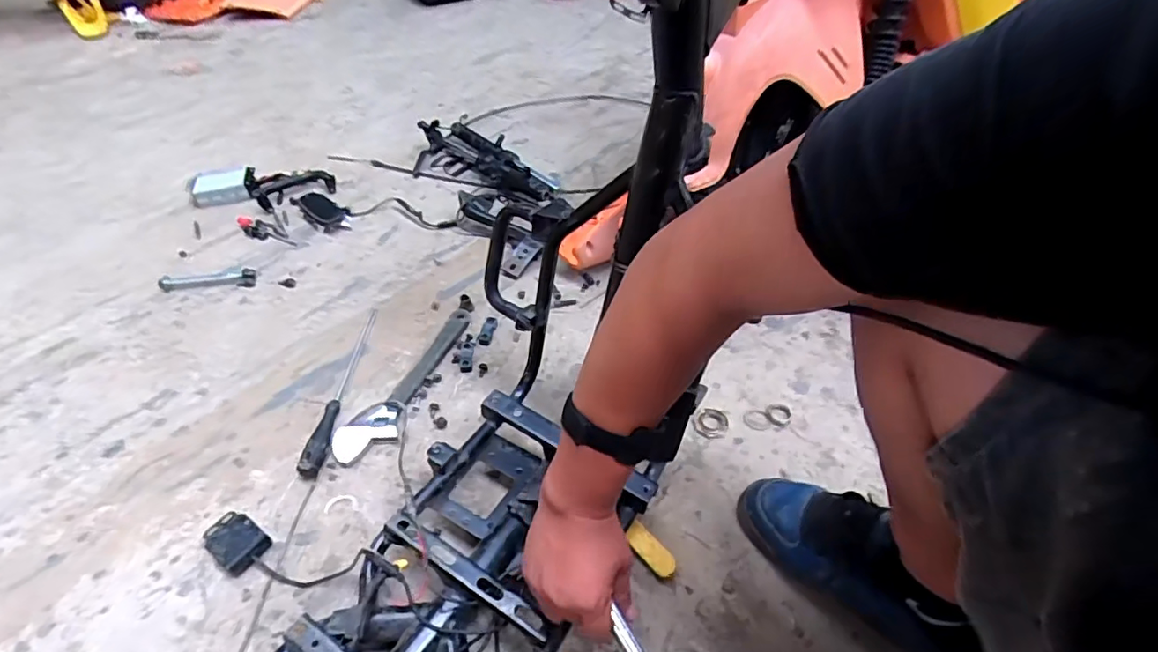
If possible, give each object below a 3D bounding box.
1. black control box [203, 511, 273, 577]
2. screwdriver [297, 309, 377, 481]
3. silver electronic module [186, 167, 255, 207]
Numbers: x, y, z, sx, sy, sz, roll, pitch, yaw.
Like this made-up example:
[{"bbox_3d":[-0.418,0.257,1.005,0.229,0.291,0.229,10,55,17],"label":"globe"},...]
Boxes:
[{"bbox_3d":[-0.385,0.241,0.626,0.063,0.026,0.049,33,49,13],"label":"black control box"},{"bbox_3d":[-0.334,0.076,0.793,0.029,0.030,0.300,0,45,0],"label":"screwdriver"},{"bbox_3d":[-0.730,-0.285,1.141,0.128,0.047,0.071,-8,46,-8],"label":"silver electronic module"}]

